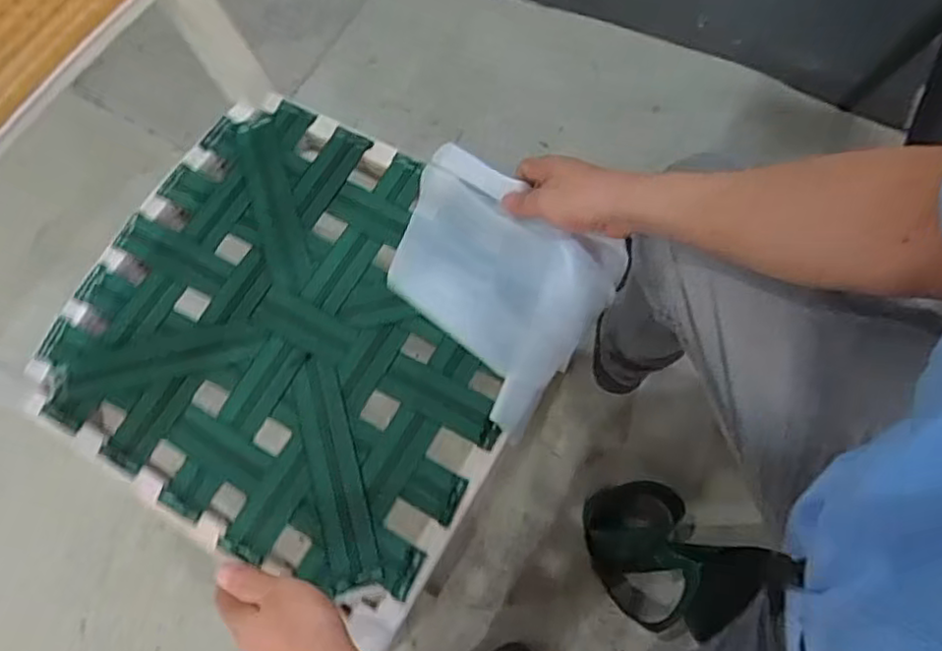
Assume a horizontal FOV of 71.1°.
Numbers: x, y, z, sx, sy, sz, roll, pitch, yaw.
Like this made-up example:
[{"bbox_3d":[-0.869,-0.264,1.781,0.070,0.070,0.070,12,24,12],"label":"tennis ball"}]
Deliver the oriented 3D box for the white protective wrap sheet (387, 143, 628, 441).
[{"bbox_3d":[0.011,-0.047,0.650,0.224,0.037,0.212,31,74,9],"label":"white protective wrap sheet"}]

